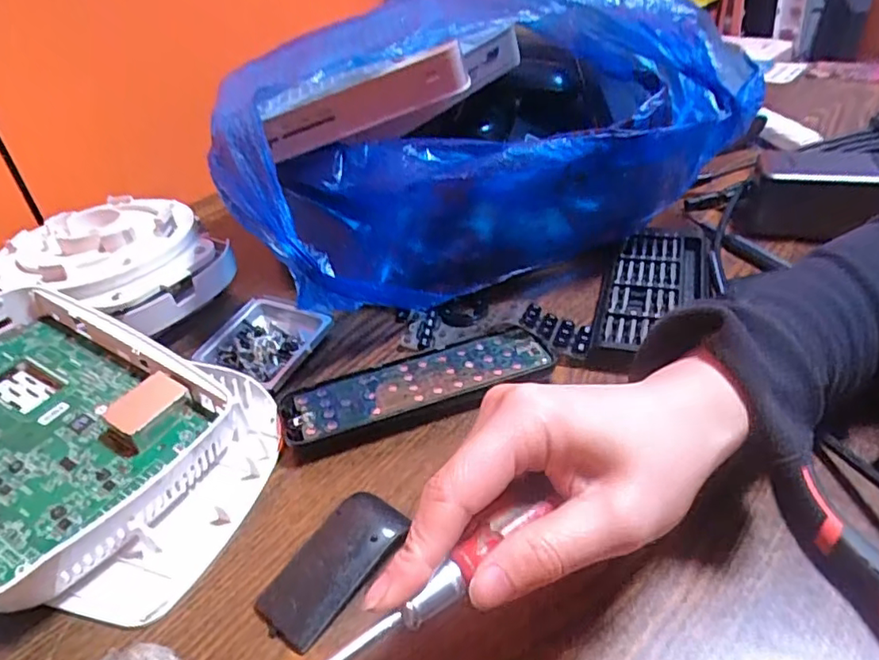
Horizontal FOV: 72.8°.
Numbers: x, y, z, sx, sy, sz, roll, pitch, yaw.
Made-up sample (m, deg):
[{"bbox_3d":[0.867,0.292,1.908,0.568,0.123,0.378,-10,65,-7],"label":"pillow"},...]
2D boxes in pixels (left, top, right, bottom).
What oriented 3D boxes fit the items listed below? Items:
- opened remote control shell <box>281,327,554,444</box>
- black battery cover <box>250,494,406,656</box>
[{"bbox_3d":[-0.012,0.034,0.342,0.152,0.018,0.042,-15,36,-13],"label":"opened remote control shell"},{"bbox_3d":[-0.046,0.100,0.258,0.035,0.015,0.068,24,45,36],"label":"black battery cover"}]

